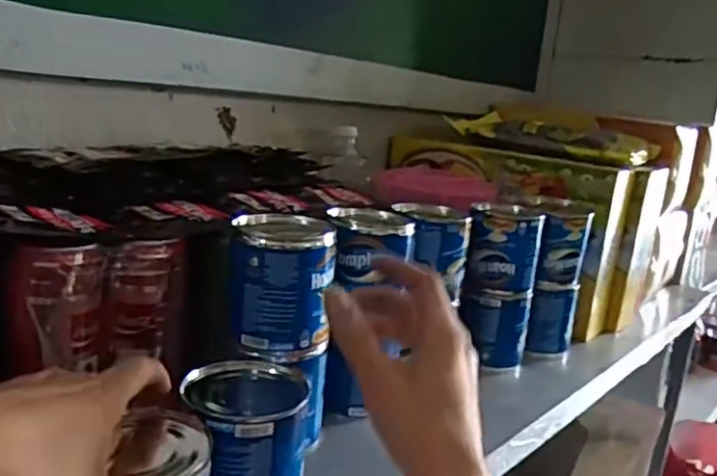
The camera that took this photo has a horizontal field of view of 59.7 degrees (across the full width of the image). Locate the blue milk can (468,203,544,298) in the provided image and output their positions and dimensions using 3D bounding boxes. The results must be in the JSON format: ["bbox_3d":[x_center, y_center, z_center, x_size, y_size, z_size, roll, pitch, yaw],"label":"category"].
[{"bbox_3d":[0.143,0.011,0.621,0.071,0.077,0.067,8,13,11],"label":"blue milk can"}]

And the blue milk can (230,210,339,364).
[{"bbox_3d":[-0.053,0.034,0.437,0.070,0.087,0.064,4,13,-5],"label":"blue milk can"}]

